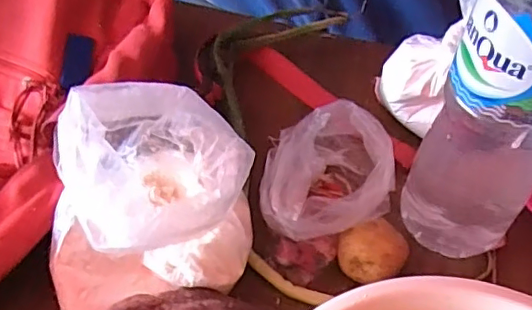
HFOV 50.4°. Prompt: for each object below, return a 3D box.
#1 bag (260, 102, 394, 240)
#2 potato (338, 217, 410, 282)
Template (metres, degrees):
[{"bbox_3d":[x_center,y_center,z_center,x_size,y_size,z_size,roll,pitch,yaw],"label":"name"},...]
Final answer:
[{"bbox_3d":[0.045,0.022,0.425,0.108,0.085,0.085,-17,53,-17],"label":"bag"},{"bbox_3d":[0.081,0.073,0.417,0.055,0.036,0.040,-16,52,-16],"label":"potato"}]

